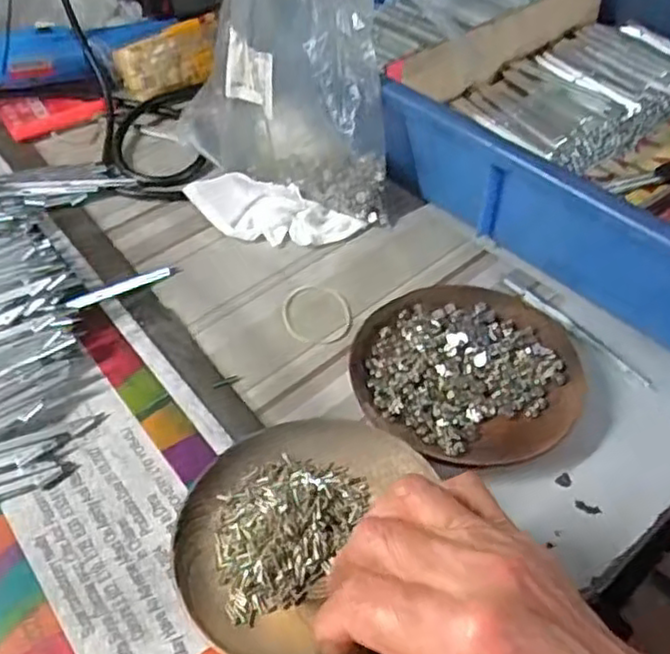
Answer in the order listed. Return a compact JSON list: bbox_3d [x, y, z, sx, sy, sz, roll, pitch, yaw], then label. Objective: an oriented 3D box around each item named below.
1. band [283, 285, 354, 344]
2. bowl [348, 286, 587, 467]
[{"bbox_3d":[-0.010,-0.008,0.409,0.040,0.004,0.050,3,44,3],"label":"band"},{"bbox_3d":[0.067,0.023,0.368,0.113,0.019,0.111,1,48,-1],"label":"bowl"}]

